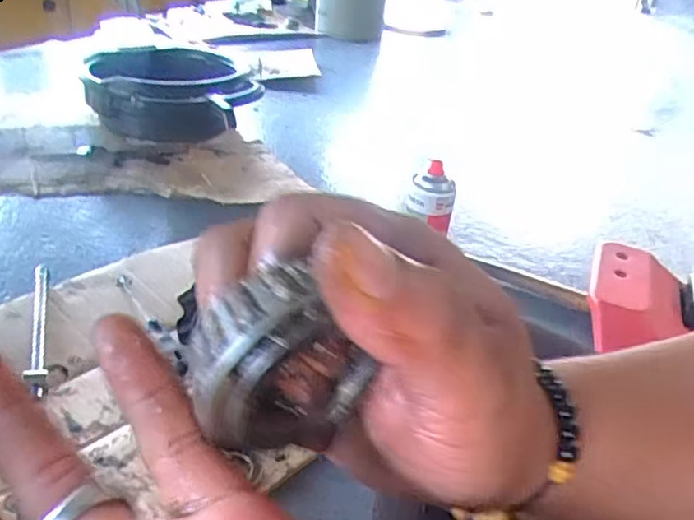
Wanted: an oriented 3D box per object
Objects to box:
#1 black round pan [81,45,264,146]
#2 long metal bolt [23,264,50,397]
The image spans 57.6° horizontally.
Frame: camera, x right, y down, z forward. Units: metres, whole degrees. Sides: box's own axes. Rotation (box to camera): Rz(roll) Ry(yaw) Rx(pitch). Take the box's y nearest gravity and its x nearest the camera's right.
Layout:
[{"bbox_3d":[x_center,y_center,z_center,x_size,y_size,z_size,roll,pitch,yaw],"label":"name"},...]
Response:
[{"bbox_3d":[-0.403,-0.369,1.432,0.347,0.156,0.371,-8,34,-20],"label":"black round pan"},{"bbox_3d":[-0.389,0.083,0.801,0.021,0.029,0.243,-7,34,-18],"label":"long metal bolt"}]

